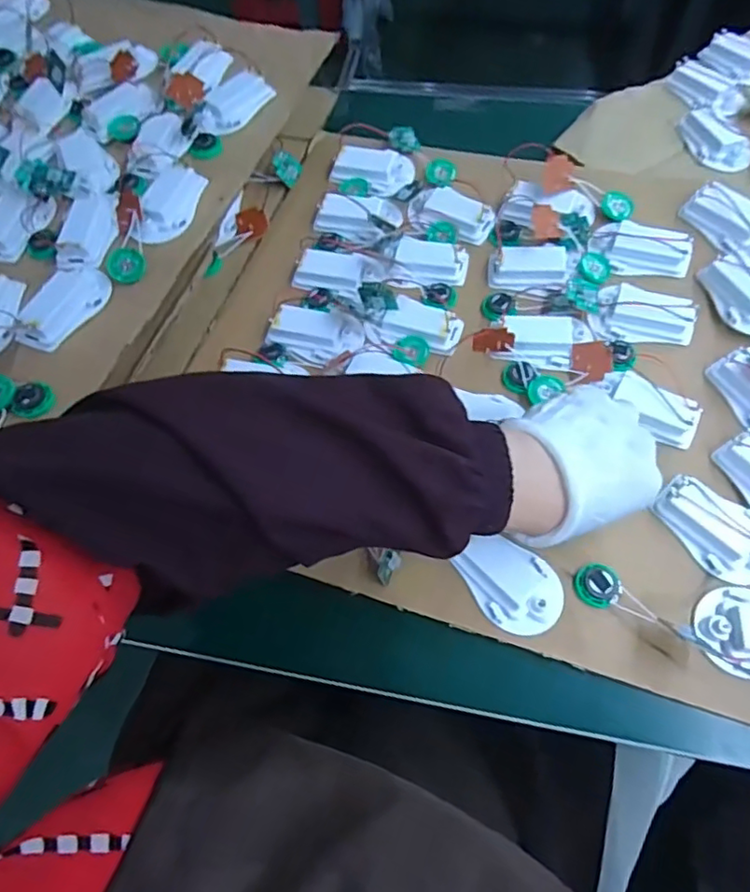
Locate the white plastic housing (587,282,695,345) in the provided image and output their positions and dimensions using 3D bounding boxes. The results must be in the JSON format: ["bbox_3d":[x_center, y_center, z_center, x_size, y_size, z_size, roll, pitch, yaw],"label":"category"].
[{"bbox_3d":[0.214,-0.107,0.469,0.077,0.021,0.047,9,64,8],"label":"white plastic housing"}]

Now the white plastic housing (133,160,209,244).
[{"bbox_3d":[-0.170,-0.198,0.484,0.033,0.024,0.078,14,65,11],"label":"white plastic housing"}]

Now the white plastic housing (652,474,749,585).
[{"bbox_3d":[0.232,0.053,0.392,0.051,0.018,0.080,-39,67,-15],"label":"white plastic housing"}]

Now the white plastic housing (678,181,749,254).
[{"bbox_3d":[0.297,-0.188,0.486,0.038,0.024,0.074,-41,67,-16],"label":"white plastic housing"}]

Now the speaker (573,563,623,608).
[{"bbox_3d":[0.146,0.091,0.383,0.028,0.008,0.027,-2,63,3],"label":"speaker"}]

